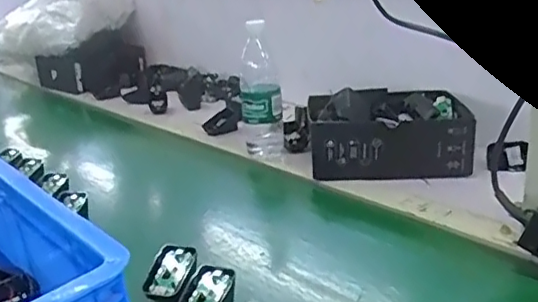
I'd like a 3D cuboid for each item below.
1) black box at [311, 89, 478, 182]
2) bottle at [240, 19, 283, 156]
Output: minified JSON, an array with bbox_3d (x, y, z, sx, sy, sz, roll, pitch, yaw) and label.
[{"bbox_3d":[0.189,-0.031,0.920,0.242,0.096,0.186,-4,20,3],"label":"black box"},{"bbox_3d":[-0.014,-0.098,0.955,0.068,0.219,0.061,-5,20,0],"label":"bottle"}]

